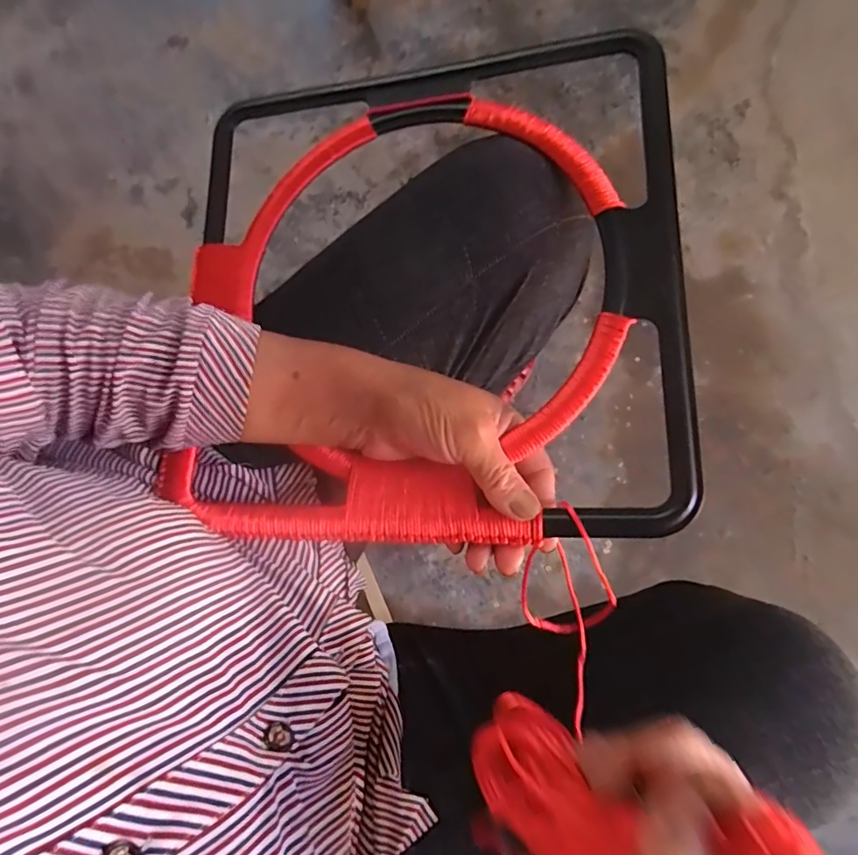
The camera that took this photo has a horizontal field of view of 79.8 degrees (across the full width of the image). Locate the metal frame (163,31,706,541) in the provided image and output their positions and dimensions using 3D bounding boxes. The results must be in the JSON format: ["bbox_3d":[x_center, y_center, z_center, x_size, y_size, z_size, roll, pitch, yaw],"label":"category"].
[{"bbox_3d":[-0.010,-0.094,0.339,0.322,0.023,0.325,-3,79,9],"label":"metal frame"}]

